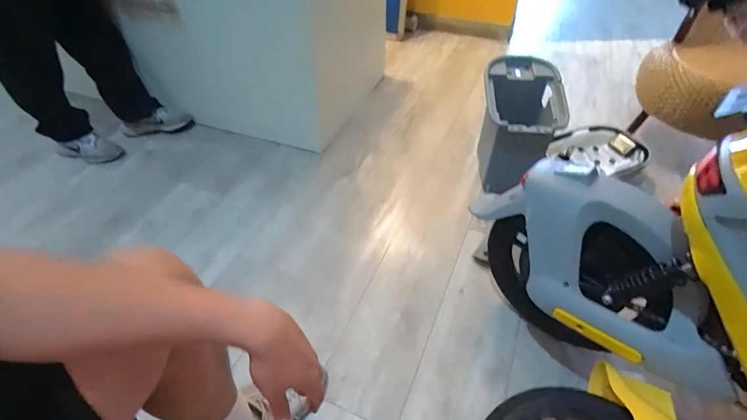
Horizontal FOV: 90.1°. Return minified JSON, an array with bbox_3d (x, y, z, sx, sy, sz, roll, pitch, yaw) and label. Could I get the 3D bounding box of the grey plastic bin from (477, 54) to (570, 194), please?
[{"bbox_3d":[0.460,-0.267,1.226,0.243,0.344,0.316,15,48,15],"label":"grey plastic bin"}]

